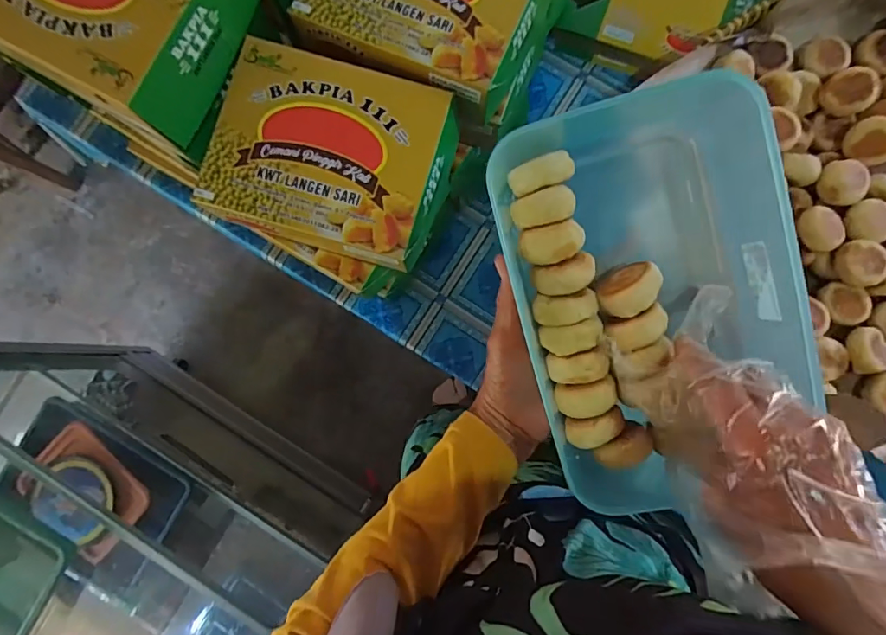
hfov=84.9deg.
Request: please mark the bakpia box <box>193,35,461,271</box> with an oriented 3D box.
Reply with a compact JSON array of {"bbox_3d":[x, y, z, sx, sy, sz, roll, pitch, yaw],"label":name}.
[{"bbox_3d":[-0.077,-0.115,0.351,0.159,0.040,0.127,18,86,4],"label":"bakpia box"}]

